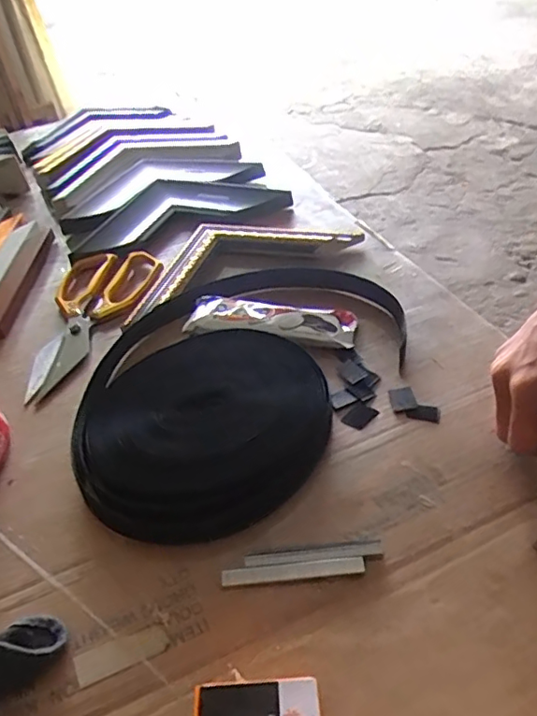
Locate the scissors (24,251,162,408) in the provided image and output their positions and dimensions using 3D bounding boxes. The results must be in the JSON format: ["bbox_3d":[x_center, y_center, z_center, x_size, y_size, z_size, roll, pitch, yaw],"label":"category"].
[{"bbox_3d":[-0.195,-0.044,0.572,0.104,0.015,0.233,7,43,16],"label":"scissors"}]

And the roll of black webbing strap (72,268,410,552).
[{"bbox_3d":[-0.028,0.007,0.481,0.229,0.026,0.324,25,51,32],"label":"roll of black webbing strap"}]

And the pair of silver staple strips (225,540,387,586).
[{"bbox_3d":[0.022,0.130,0.350,0.101,0.008,0.021,-8,41,0],"label":"pair of silver staple strips"}]

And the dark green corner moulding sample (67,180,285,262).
[{"bbox_3d":[-0.123,-0.197,0.715,0.275,0.017,0.137,-18,42,-11],"label":"dark green corner moulding sample"}]

